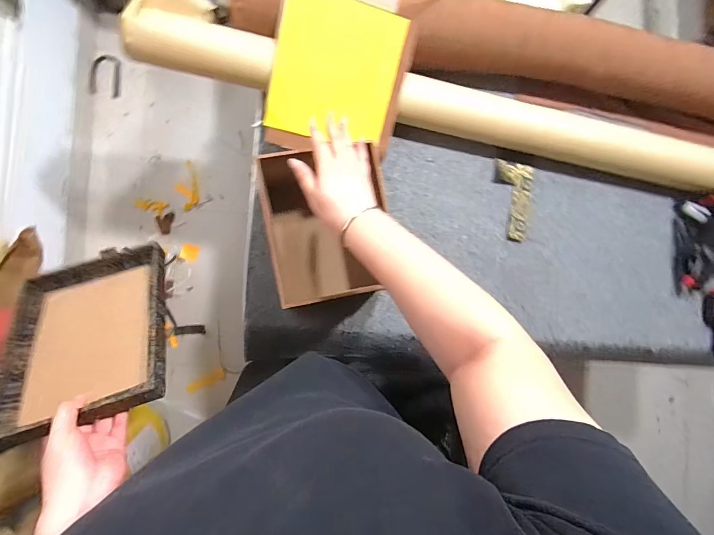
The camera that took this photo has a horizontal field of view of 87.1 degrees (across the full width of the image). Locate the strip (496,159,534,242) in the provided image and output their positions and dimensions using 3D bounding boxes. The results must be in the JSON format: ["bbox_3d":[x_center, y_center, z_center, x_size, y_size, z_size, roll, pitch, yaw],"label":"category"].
[{"bbox_3d":[0.356,-0.150,0.844,0.093,0.018,0.176,5,89,-5],"label":"strip"}]

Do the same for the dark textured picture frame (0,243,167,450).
[{"bbox_3d":[-0.383,0.089,0.537,0.215,0.034,0.270,-18,52,-6],"label":"dark textured picture frame"}]

